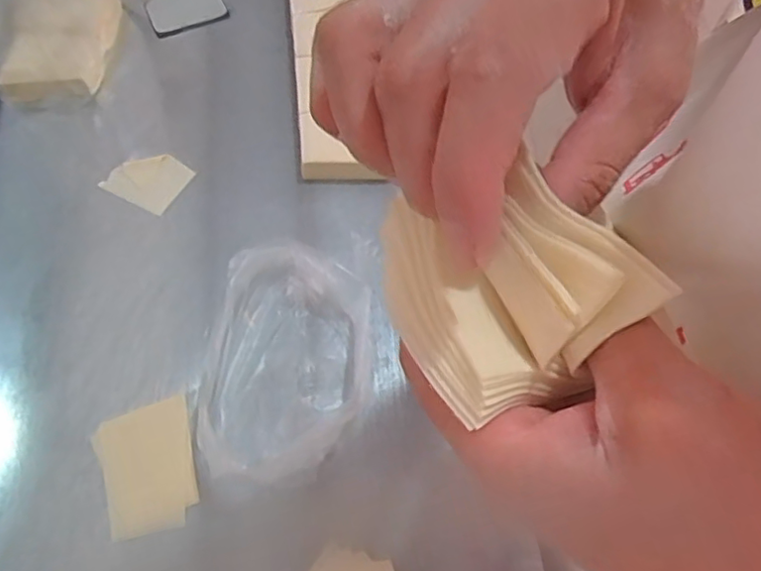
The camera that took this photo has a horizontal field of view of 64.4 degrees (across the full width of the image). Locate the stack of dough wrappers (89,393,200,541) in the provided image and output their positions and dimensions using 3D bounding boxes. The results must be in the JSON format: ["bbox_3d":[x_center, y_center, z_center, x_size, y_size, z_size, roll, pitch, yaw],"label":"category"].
[{"bbox_3d":[-0.216,0.166,0.555,0.086,0.007,0.114,-14,66,-7],"label":"stack of dough wrappers"}]

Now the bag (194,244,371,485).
[{"bbox_3d":[-0.089,0.071,0.569,0.148,0.071,0.224,7,65,2],"label":"bag"}]

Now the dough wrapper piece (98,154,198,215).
[{"bbox_3d":[-0.264,-0.123,0.690,0.081,0.004,0.071,29,68,12],"label":"dough wrapper piece"}]

